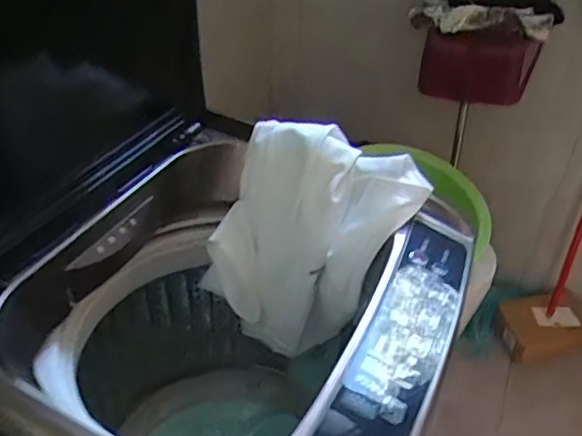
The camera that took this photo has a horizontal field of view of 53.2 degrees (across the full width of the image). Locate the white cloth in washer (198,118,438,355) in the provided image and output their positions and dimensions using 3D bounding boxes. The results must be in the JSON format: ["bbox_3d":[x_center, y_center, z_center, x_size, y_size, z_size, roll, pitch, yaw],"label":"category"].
[{"bbox_3d":[0.025,0.044,0.878,0.295,0.318,0.145,14,39,15],"label":"white cloth in washer"}]

